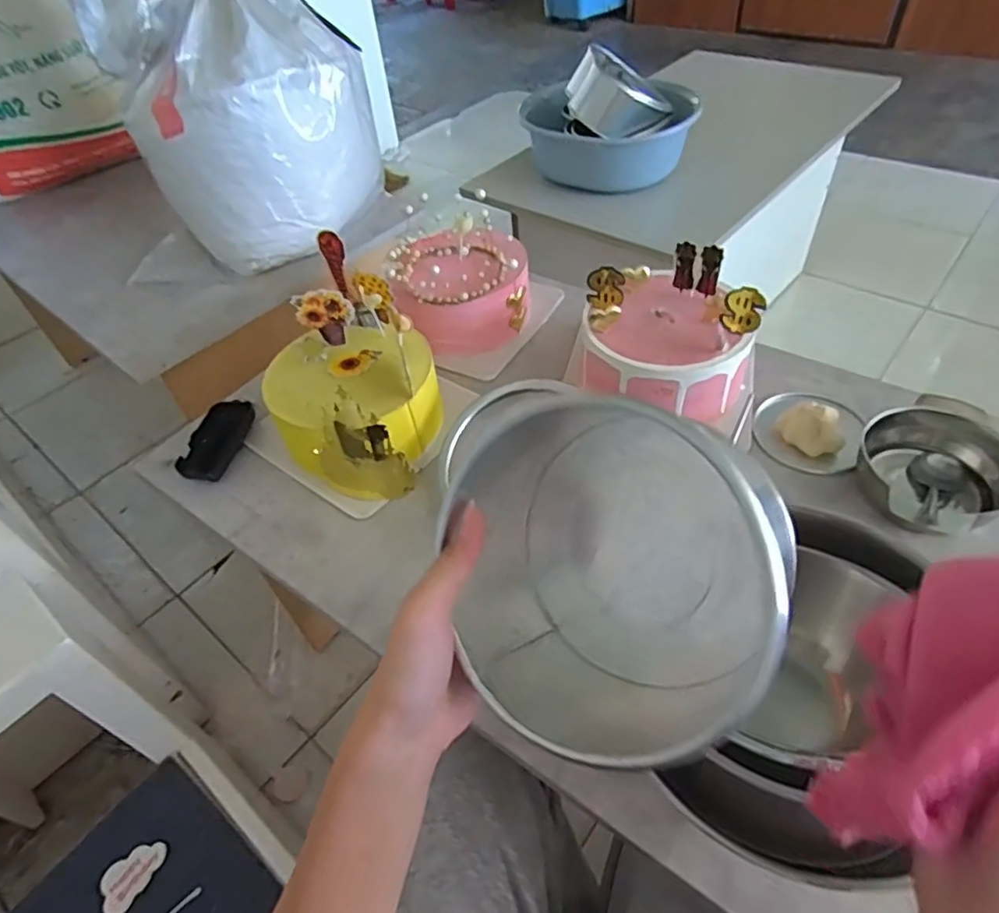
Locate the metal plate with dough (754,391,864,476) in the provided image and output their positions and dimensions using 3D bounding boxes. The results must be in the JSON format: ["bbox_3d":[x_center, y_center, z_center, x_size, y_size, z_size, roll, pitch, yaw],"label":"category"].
[{"bbox_3d":[0.315,-0.032,0.623,0.099,0.046,0.103,-4,47,4],"label":"metal plate with dough"}]

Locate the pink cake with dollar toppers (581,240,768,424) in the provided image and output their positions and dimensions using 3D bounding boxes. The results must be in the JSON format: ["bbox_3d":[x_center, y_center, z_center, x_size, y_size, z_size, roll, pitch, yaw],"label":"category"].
[{"bbox_3d":[0.177,-0.120,0.660,0.174,0.132,0.158,18,52,22],"label":"pink cake with dollar toppers"}]

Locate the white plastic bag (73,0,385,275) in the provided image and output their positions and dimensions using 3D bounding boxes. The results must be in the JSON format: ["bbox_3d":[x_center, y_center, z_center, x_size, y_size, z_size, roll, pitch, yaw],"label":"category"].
[{"bbox_3d":[-0.402,-0.586,0.928,0.338,0.450,0.395,-27,50,-17],"label":"white plastic bag"}]

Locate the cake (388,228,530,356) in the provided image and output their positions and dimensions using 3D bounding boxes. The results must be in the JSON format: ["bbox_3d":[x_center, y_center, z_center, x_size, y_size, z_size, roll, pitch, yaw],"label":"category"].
[{"bbox_3d":[-0.040,-0.212,0.779,0.154,0.118,0.161,-1,47,7],"label":"cake"}]

